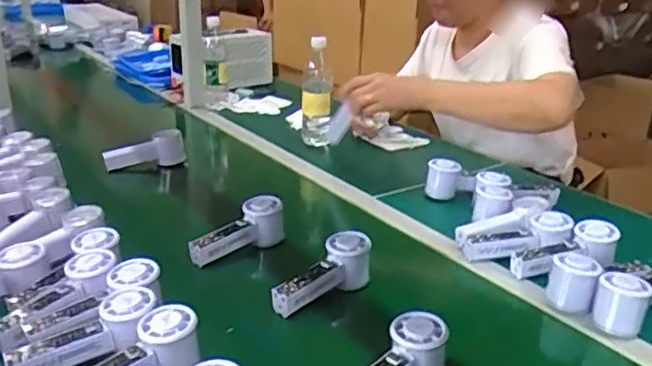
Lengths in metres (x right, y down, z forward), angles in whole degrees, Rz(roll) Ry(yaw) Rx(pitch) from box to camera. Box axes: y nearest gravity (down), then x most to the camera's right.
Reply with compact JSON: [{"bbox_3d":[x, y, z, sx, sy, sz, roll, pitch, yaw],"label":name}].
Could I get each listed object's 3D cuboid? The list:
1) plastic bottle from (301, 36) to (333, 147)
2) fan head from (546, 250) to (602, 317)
[{"bbox_3d":[-0.019,-0.185,1.356,0.063,0.224,0.070,2,21,4],"label":"plastic bottle"},{"bbox_3d":[0.307,0.124,0.791,0.057,0.057,0.049,9,22,21],"label":"fan head"}]

